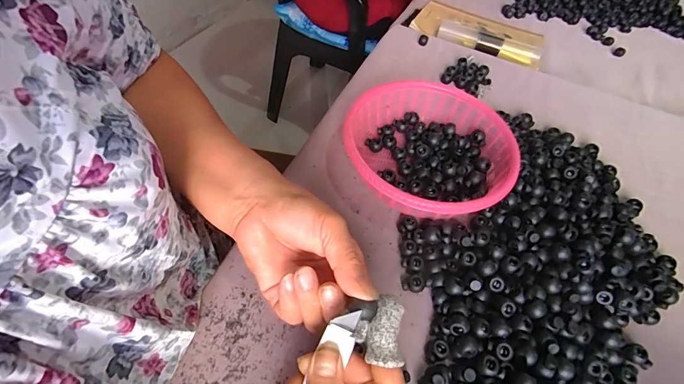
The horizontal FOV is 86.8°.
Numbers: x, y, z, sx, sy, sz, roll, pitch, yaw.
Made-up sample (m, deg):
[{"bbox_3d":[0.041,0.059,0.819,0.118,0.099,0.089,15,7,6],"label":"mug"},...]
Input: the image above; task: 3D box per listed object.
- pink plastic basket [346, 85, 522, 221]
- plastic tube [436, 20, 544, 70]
[{"bbox_3d":[0.087,-0.042,0.370,0.160,0.050,0.167,26,55,12],"label":"pink plastic basket"},{"bbox_3d":[0.219,-0.223,0.540,0.151,0.019,0.029,26,55,11],"label":"plastic tube"}]

